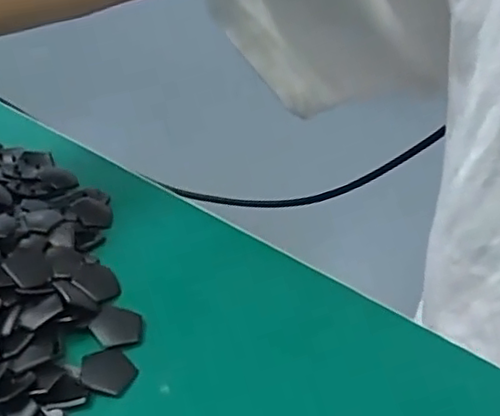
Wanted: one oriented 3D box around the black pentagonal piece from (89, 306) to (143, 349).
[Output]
[{"bbox_3d":[-0.050,0.044,0.238,0.019,0.004,0.017,-9,38,-15],"label":"black pentagonal piece"}]

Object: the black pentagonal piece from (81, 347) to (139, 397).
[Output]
[{"bbox_3d":[-0.050,0.058,0.223,0.018,0.004,0.018,-10,38,-17],"label":"black pentagonal piece"}]

